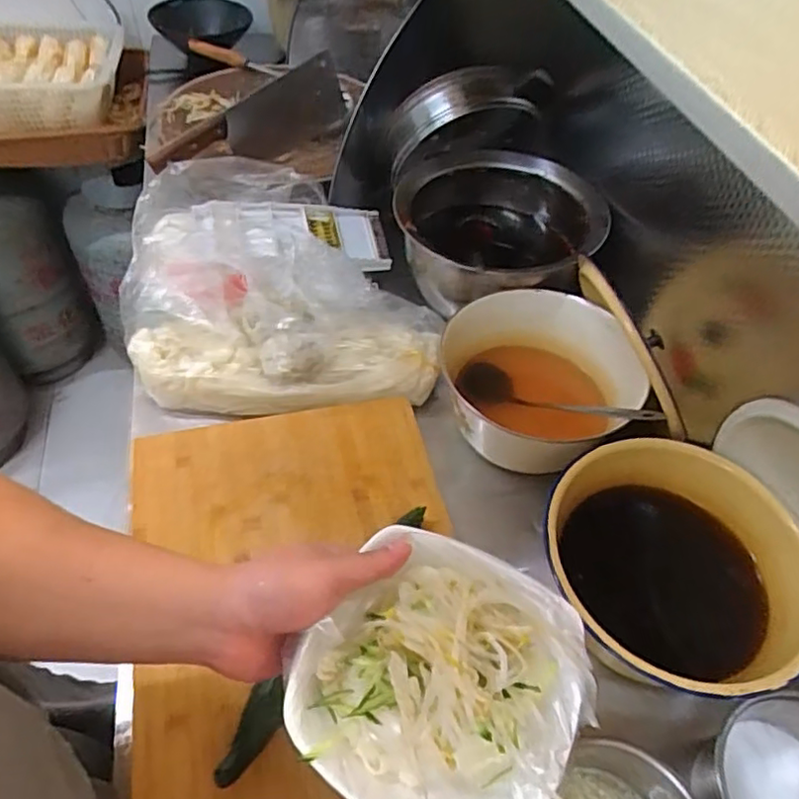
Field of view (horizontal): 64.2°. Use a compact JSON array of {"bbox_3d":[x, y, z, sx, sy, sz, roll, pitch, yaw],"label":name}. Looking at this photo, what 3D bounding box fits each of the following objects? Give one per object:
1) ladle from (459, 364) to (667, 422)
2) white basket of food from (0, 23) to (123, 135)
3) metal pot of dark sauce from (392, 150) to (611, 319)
[{"bbox_3d":[0.168,0.000,0.703,0.053,0.059,0.264,-34,29,-27],"label":"ladle"},{"bbox_3d":[-0.722,-0.583,1.141,0.424,0.104,0.252,-10,53,-13],"label":"white basket of food"},{"bbox_3d":[0.123,-0.205,0.830,0.241,0.124,0.222,2,51,-3],"label":"metal pot of dark sauce"}]

